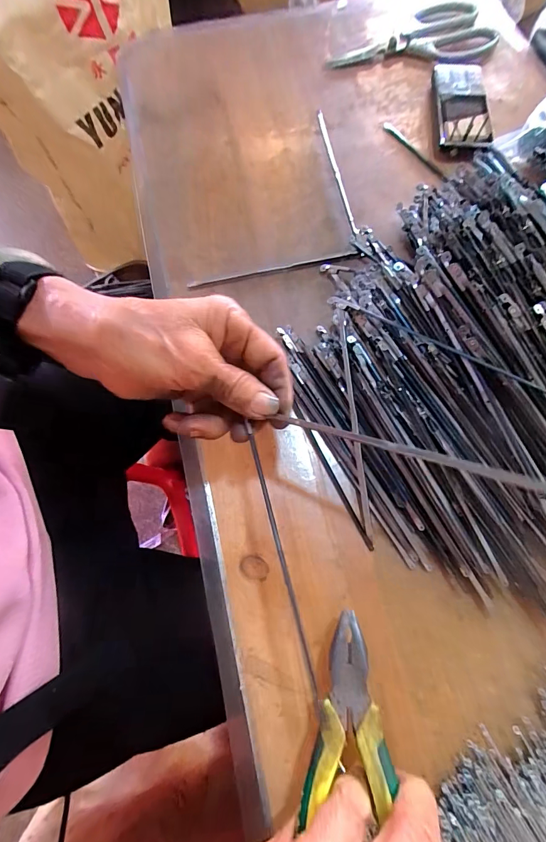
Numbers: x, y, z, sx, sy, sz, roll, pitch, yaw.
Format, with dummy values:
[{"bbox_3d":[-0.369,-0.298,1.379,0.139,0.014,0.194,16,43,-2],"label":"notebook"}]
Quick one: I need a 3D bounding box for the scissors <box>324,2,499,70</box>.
[{"bbox_3d":[0.158,-0.439,0.430,0.196,0.018,0.088,-26,73,-7],"label":"scissors"}]

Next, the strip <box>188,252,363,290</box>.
[{"bbox_3d":[0.003,-0.141,0.342,0.162,0.007,0.008,-10,72,-2],"label":"strip"}]

